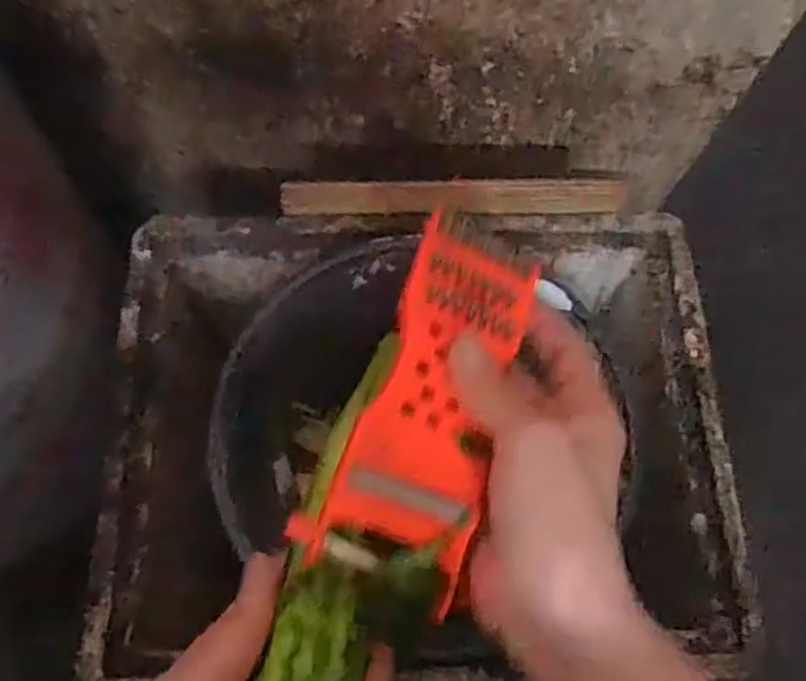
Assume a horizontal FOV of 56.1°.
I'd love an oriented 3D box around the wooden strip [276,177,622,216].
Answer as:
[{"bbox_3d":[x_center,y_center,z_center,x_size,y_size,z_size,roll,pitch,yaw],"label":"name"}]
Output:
[{"bbox_3d":[0.032,-0.088,0.461,0.208,0.006,0.021,-1,107,-2],"label":"wooden strip"}]

